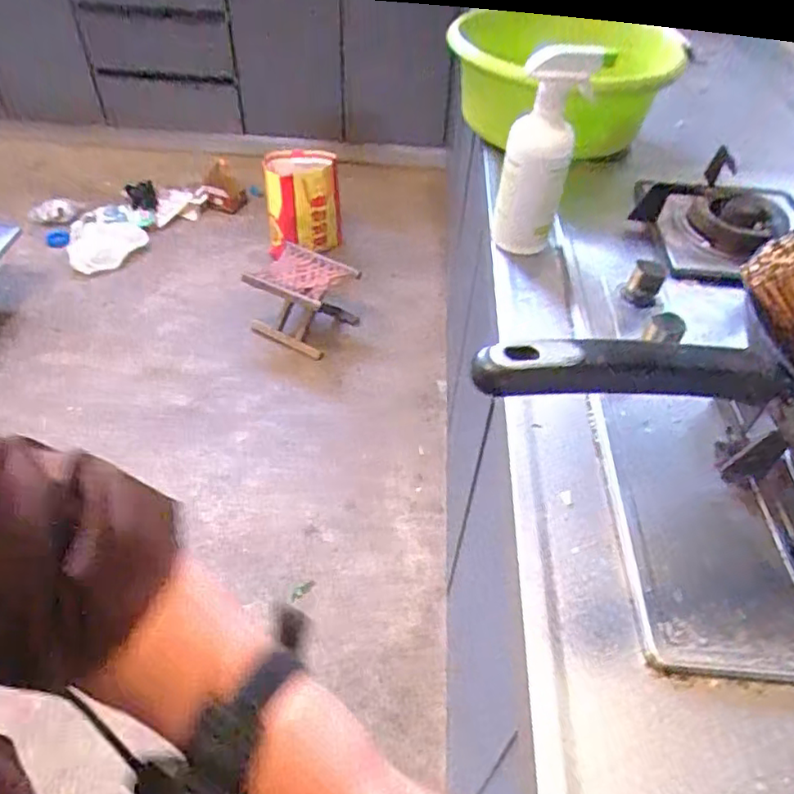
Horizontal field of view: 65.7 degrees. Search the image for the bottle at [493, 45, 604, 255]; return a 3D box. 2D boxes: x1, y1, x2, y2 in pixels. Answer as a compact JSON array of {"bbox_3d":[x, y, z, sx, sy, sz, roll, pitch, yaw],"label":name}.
[{"bbox_3d":[0.164,-0.272,0.696,0.077,0.214,0.068,19,49,15],"label":"bottle"}]

